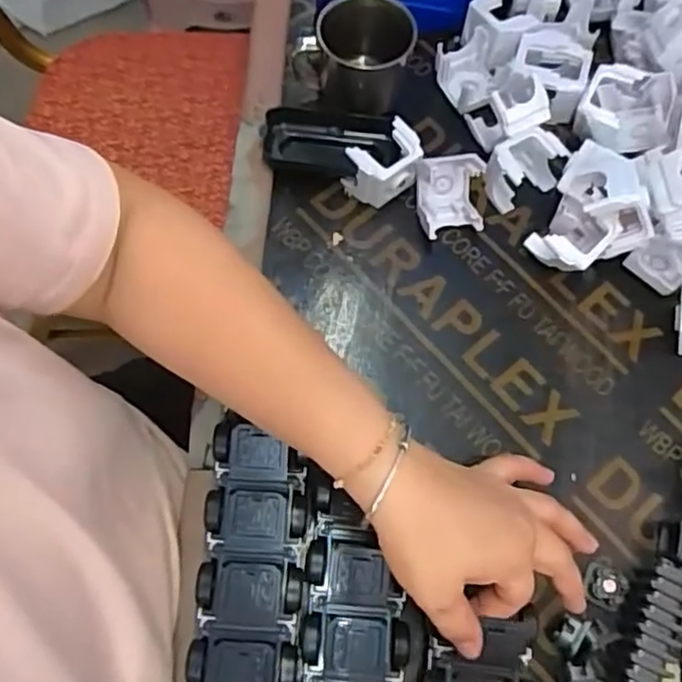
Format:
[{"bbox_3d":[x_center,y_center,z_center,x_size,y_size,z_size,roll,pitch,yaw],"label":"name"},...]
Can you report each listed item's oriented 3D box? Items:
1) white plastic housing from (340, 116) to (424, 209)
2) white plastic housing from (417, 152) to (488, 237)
[{"bbox_3d":[0.033,-0.137,0.522,0.058,0.044,0.041,-26,73,-13],"label":"white plastic housing"},{"bbox_3d":[0.085,-0.111,0.514,0.048,0.049,0.052,-7,70,-6],"label":"white plastic housing"}]

